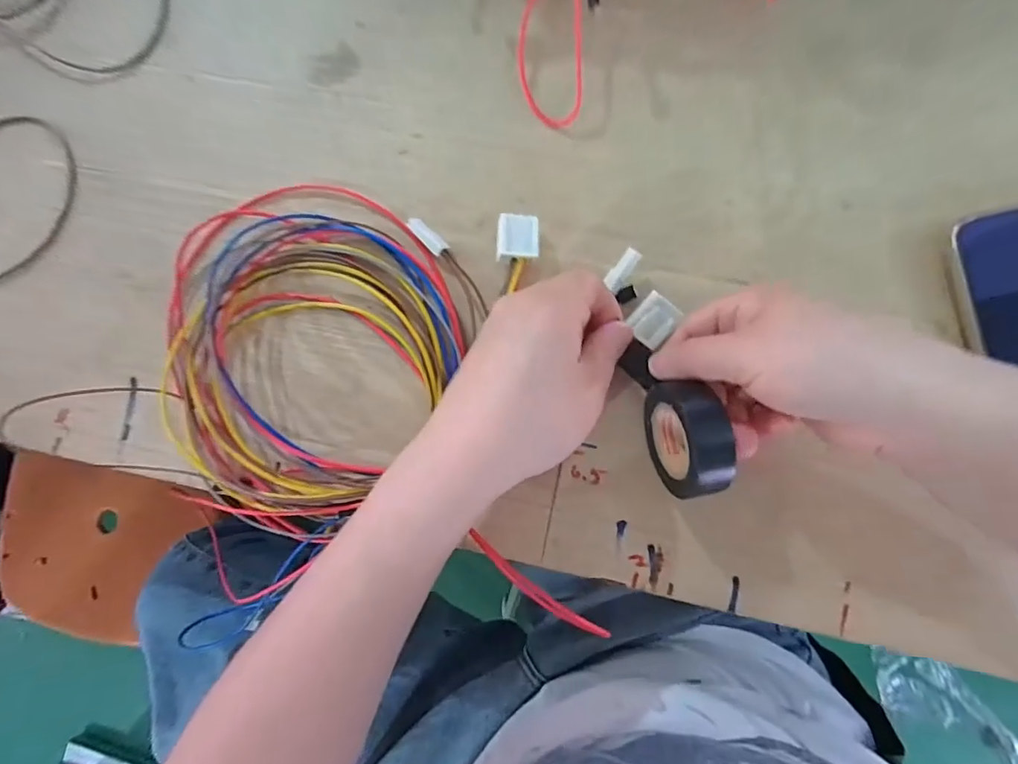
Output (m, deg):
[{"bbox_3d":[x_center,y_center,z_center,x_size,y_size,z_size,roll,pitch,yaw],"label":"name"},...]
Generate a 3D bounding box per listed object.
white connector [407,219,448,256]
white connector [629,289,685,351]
[{"bbox_3d":[-0.046,-0.083,0.280,0.010,0.008,0.026,-43,84,1],"label":"white connector"},{"bbox_3d":[0.077,-0.033,0.255,0.021,0.009,0.026,39,91,6],"label":"white connector"}]

